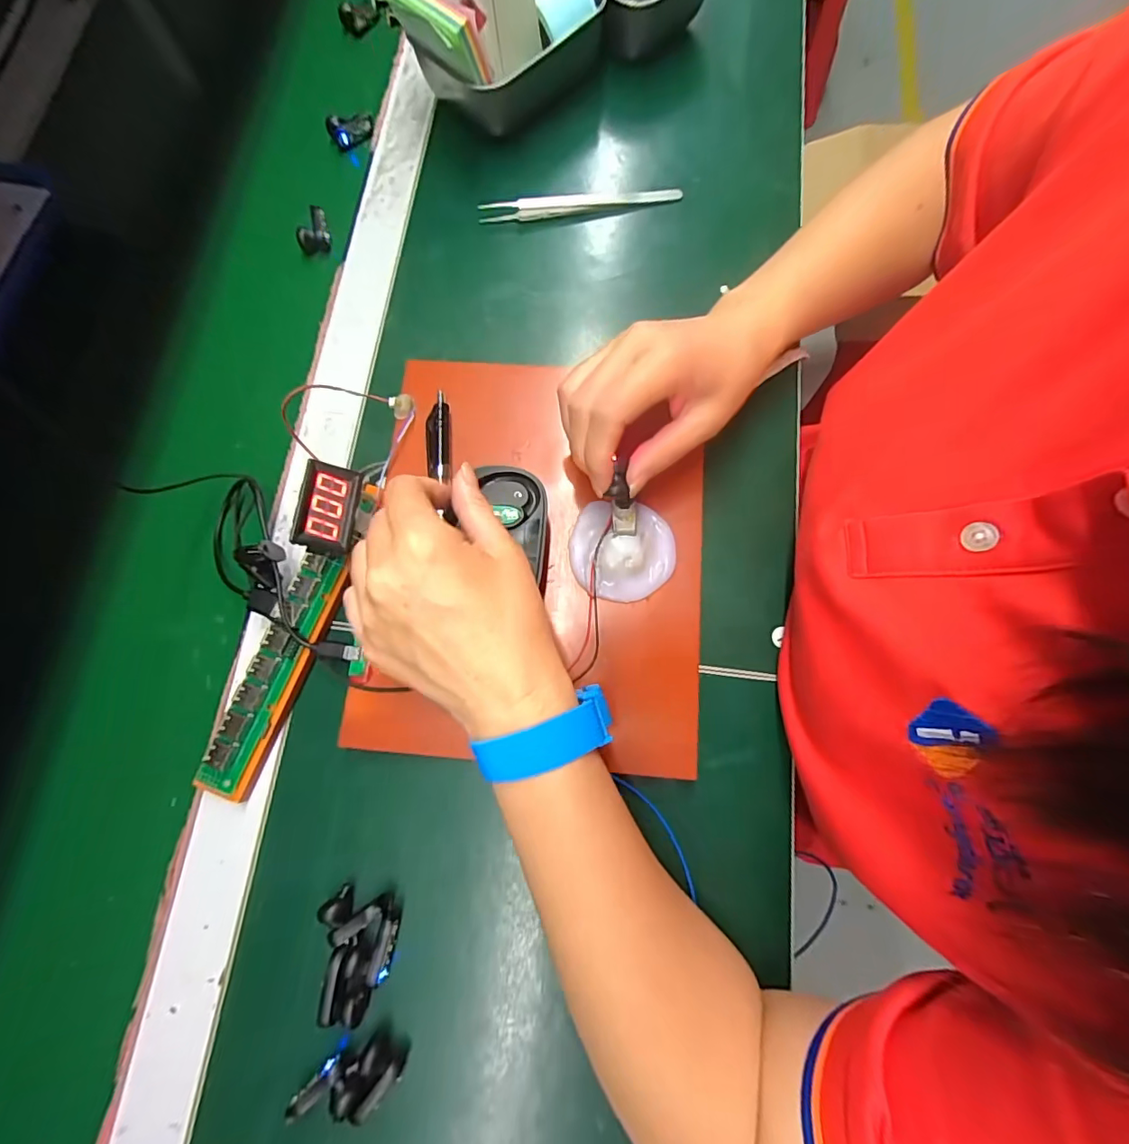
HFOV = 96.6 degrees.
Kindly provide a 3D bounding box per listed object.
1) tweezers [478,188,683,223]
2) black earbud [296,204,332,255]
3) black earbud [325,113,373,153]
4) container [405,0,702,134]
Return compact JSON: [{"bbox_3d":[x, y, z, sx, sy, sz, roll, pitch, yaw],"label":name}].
[{"bbox_3d":[0.013,-0.281,0.382,0.152,0.015,0.011,-7,76,-1],"label":"tweezers"},{"bbox_3d":[-0.192,-0.260,0.383,0.022,0.016,0.027,-7,76,-1],"label":"black earbud"},{"bbox_3d":[-0.174,-0.360,0.408,0.035,0.015,0.017,-19,77,-3],"label":"black earbud"},{"bbox_3d":[-0.004,-0.437,0.397,0.237,0.060,0.153,-27,77,-5],"label":"container"}]

